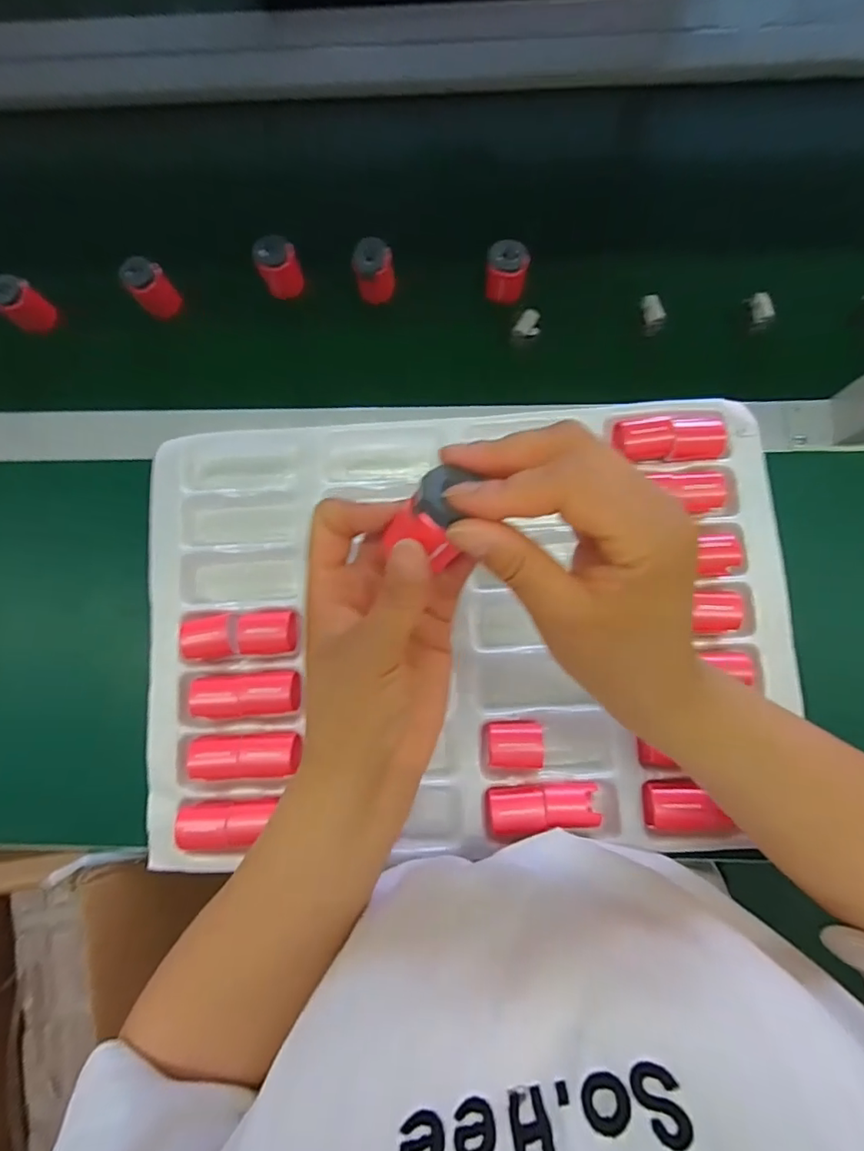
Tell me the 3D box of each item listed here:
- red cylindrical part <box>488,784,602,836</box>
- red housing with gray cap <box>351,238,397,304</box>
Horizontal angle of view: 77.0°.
[{"bbox_3d":[0.075,0.157,0.367,0.071,0.022,0.027,-5,82,1],"label":"red cylindrical part"},{"bbox_3d":[-0.046,-0.246,0.441,0.031,0.048,0.024,-11,82,0],"label":"red housing with gray cap"}]

